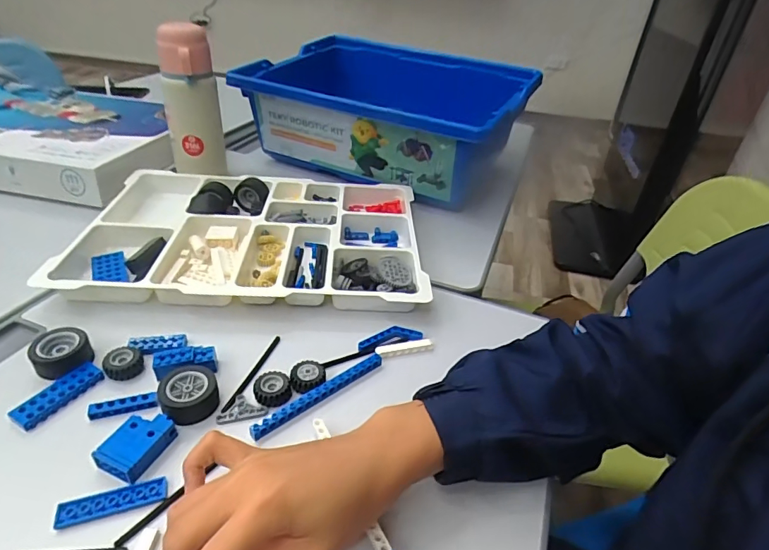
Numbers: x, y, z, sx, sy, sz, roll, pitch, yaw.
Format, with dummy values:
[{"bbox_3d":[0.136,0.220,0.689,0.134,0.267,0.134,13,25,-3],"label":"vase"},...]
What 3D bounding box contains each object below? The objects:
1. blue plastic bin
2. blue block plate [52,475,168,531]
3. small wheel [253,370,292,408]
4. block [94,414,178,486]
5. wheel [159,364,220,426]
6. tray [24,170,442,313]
[{"bbox_3d":[0.023,-0.280,0.783,0.390,0.158,0.373,18,37,18],"label":"blue plastic bin"},{"bbox_3d":[-0.176,0.146,0.304,0.063,0.004,0.017,-10,39,-17],"label":"blue block plate"},{"bbox_3d":[-0.092,0.092,0.385,0.029,0.010,0.028,2,37,-2],"label":"small wheel"},{"bbox_3d":[-0.175,0.120,0.332,0.034,0.015,0.049,19,40,19],"label":"block"},{"bbox_3d":[-0.154,0.093,0.369,0.042,0.019,0.041,2,37,-2],"label":"wheel"},{"bbox_3d":[-0.151,-0.057,0.562,0.397,0.035,0.278,2,37,-2],"label":"tray"}]

